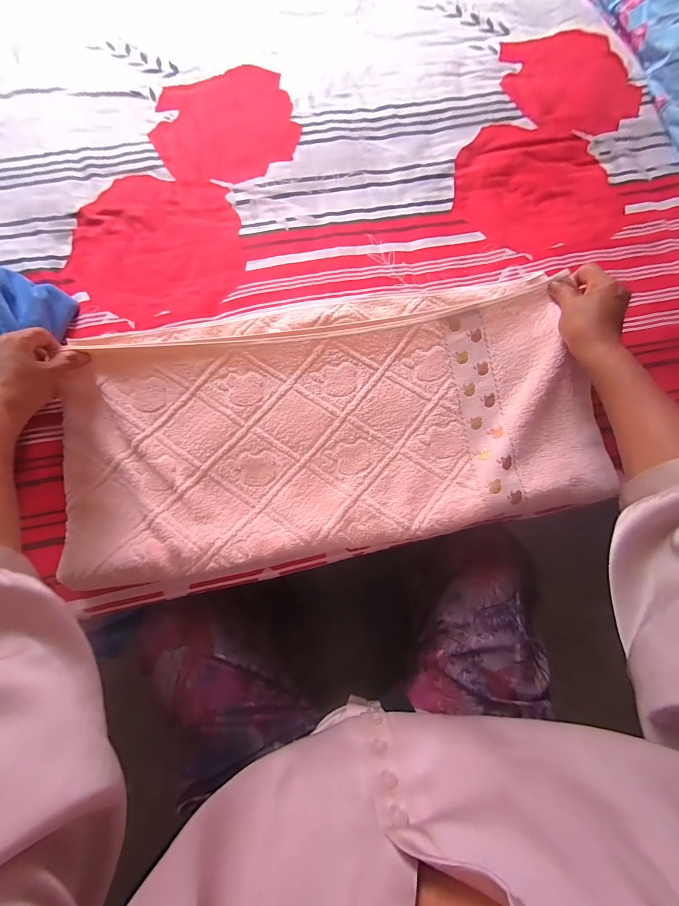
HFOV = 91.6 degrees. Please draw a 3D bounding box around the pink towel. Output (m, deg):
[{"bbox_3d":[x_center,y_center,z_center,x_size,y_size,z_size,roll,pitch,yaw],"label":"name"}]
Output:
[{"bbox_3d":[-0.009,-0.057,0.431,0.665,0.037,0.346,-10,77,-2],"label":"pink towel"}]

